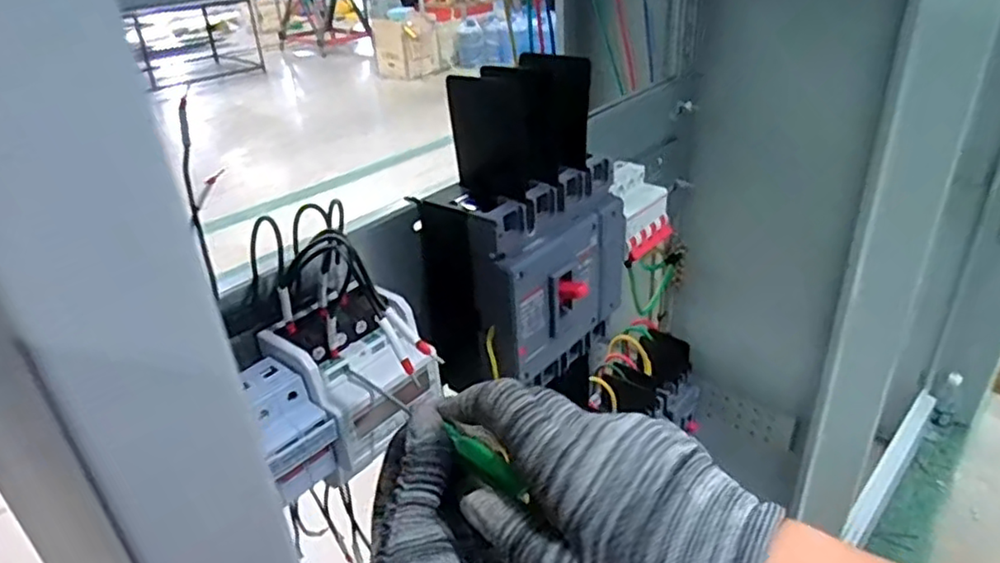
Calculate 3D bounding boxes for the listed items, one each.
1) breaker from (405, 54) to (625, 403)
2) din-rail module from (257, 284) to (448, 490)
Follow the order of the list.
[{"bbox_3d":[0.018,-0.026,0.485,0.102,0.238,0.155,13,34,27],"label":"breaker"},{"bbox_3d":[-0.083,0.057,0.388,0.079,0.082,0.062,-27,37,-34],"label":"din-rail module"}]

